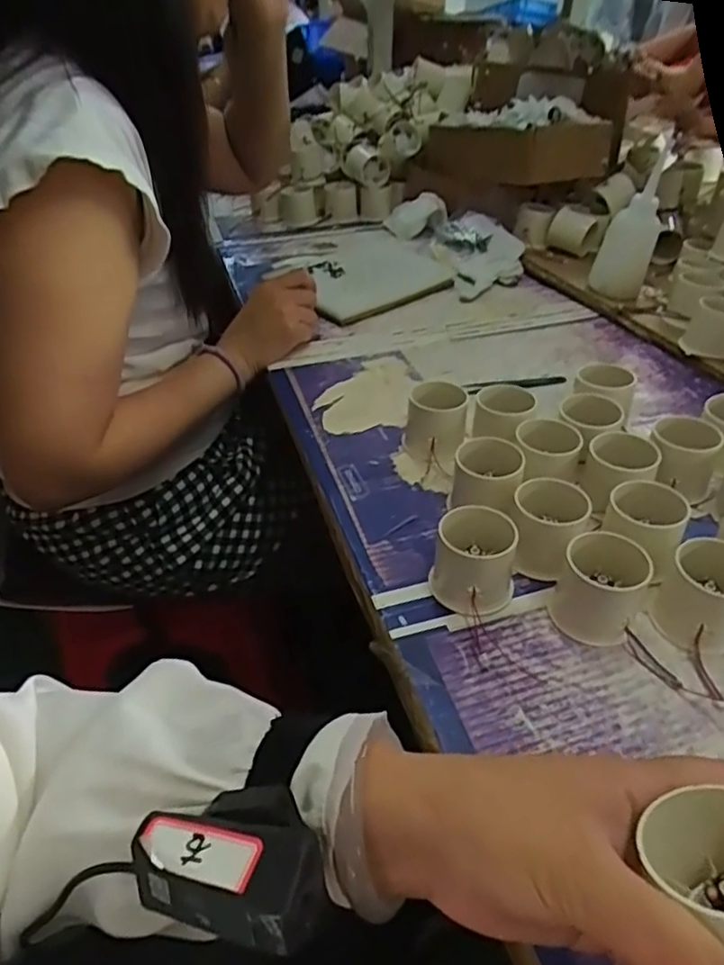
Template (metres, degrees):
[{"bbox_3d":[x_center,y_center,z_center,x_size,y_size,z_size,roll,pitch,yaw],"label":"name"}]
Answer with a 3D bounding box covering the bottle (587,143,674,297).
[{"bbox_3d":[0.315,-0.292,0.766,0.059,0.162,0.047,-7,39,-6],"label":"bottle"}]

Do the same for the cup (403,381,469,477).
[{"bbox_3d":[0.062,-0.050,0.558,0.053,0.054,0.058,-1,39,1],"label":"cup"}]

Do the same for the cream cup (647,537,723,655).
[{"bbox_3d":[0.213,0.069,0.406,0.056,0.044,0.055,-1,39,1],"label":"cream cup"}]

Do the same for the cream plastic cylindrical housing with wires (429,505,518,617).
[{"bbox_3d":[0.073,0.052,0.428,0.051,0.049,0.050,-1,39,1],"label":"cream plastic cylindrical housing with wires"}]

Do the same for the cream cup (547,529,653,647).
[{"bbox_3d":[0.149,0.065,0.408,0.050,0.045,0.053,-1,39,1],"label":"cream cup"}]

